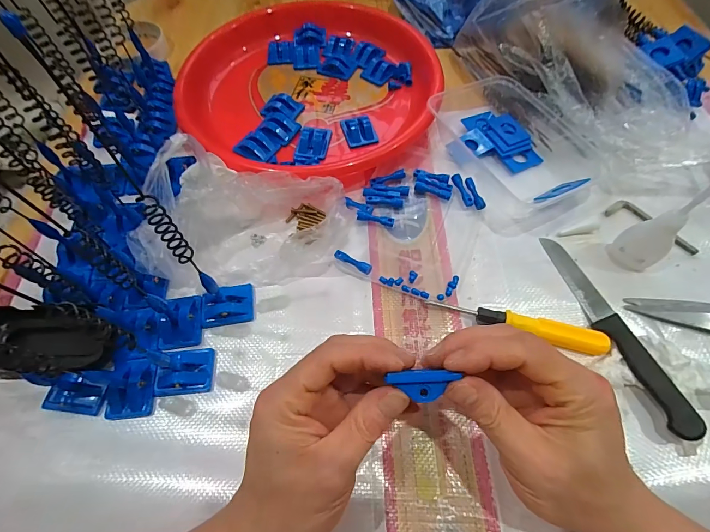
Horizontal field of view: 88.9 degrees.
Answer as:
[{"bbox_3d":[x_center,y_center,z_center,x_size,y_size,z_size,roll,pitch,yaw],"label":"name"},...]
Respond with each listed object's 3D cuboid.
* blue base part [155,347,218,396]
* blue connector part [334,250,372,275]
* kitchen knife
[{"bbox_3d":[-0.135,0.083,0.285,0.043,0.016,0.033,-9,63,-3],"label":"blue base part"},{"bbox_3d":[-0.002,-0.003,0.330,0.037,0.011,0.008,32,68,16],"label":"blue connector part"},{"bbox_3d":[0.206,0.045,0.290,0.021,0.022,0.173,-15,63,-6],"label":"kitchen knife"}]

